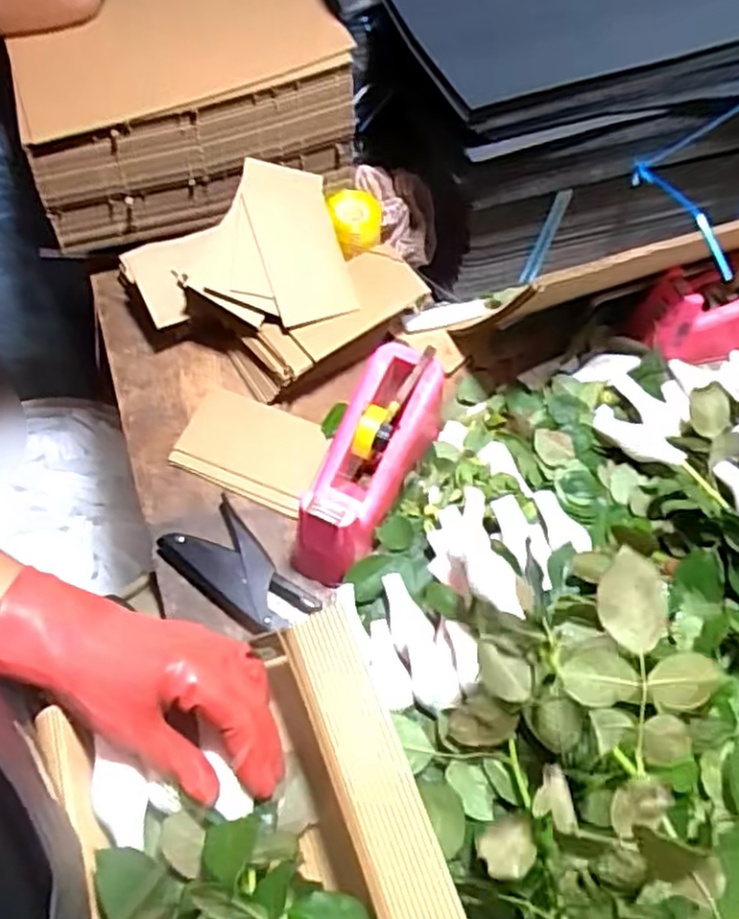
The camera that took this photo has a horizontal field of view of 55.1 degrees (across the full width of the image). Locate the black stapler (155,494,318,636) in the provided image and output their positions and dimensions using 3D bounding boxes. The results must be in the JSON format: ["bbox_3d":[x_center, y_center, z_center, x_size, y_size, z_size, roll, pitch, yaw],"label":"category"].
[{"bbox_3d":[-0.116,0.100,0.614,0.072,0.027,0.138,-37,69,-19],"label":"black stapler"}]

